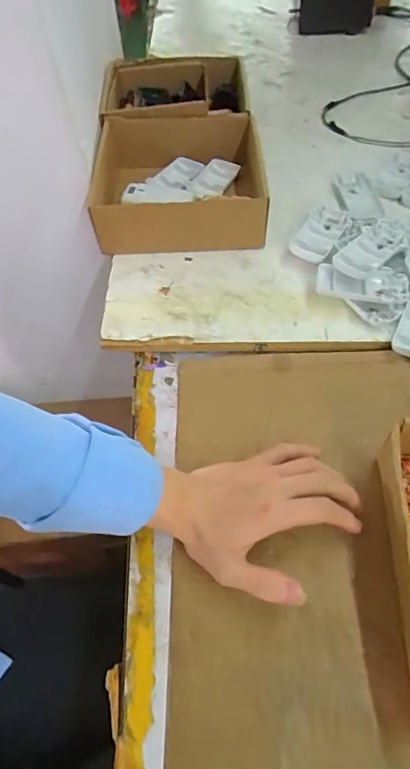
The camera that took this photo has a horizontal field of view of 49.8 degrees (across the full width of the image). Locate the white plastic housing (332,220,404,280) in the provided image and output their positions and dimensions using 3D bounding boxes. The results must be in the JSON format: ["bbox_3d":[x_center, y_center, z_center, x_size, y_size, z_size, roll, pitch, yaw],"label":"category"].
[{"bbox_3d":[0.190,-0.153,0.501,0.046,0.022,0.105,39,66,25],"label":"white plastic housing"}]

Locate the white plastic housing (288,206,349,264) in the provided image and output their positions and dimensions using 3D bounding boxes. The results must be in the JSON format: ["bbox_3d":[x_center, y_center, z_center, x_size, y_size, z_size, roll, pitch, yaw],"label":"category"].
[{"bbox_3d":[0.140,-0.181,0.539,0.044,0.029,0.086,24,61,18],"label":"white plastic housing"}]

